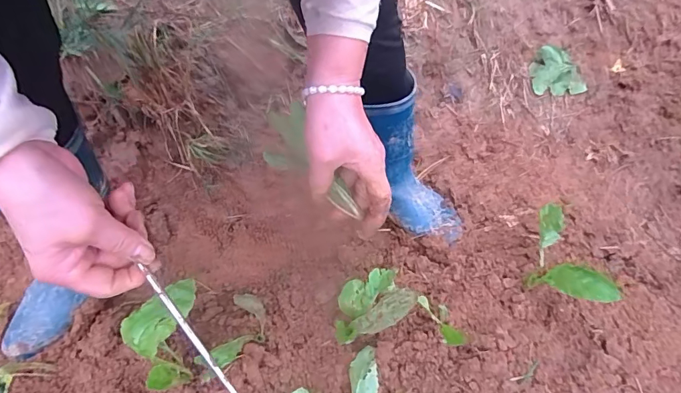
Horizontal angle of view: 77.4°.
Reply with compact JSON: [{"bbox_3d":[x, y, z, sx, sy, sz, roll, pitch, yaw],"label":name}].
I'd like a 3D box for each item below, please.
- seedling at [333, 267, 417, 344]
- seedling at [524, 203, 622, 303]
[{"bbox_3d":[0.036,0.145,0.563,0.099,0.096,0.089,-18,55,-10],"label":"seedling"},{"bbox_3d":[0.304,0.093,0.610,0.066,0.099,0.169,-7,54,-2],"label":"seedling"}]

